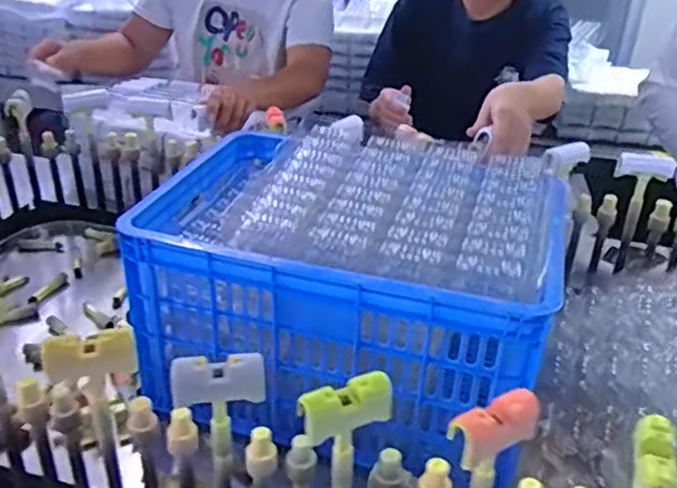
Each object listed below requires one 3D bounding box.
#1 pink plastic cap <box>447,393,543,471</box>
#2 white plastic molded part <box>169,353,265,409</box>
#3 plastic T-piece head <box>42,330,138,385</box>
[{"bbox_3d":[0.123,0.145,0.525,0.079,0.038,0.026,-15,34,-25],"label":"pink plastic cap"},{"bbox_3d":[-0.101,0.114,0.561,0.076,0.038,0.019,-3,31,-7],"label":"white plastic molded part"},{"bbox_3d":[-0.215,0.097,0.582,0.074,0.046,0.015,-12,33,-21],"label":"plastic T-piece head"}]

